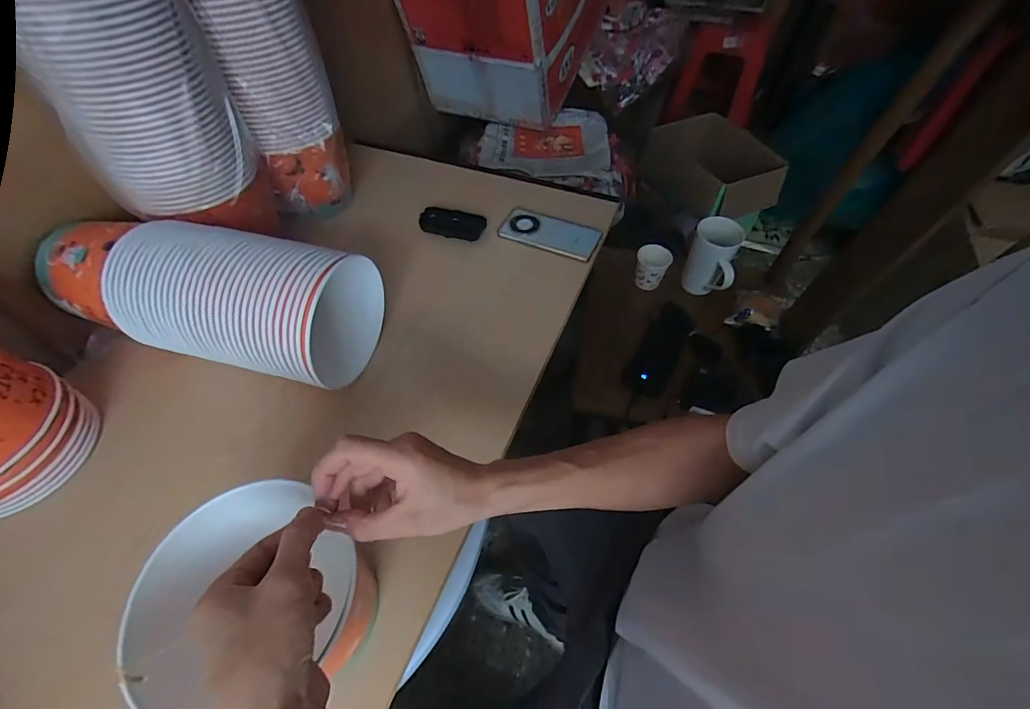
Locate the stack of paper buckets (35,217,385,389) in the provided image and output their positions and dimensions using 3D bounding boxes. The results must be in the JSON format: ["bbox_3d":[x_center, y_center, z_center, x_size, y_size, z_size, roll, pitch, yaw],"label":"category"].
[{"bbox_3d":[-0.377,-0.079,0.551,0.399,0.135,0.151,13,56,9],"label":"stack of paper buckets"}]

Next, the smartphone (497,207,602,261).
[{"bbox_3d":[0.059,-0.208,0.754,0.164,0.012,0.083,20,57,13],"label":"smartphone"}]

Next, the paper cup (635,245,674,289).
[{"bbox_3d":[0.286,-0.183,0.933,0.066,0.072,0.061,0,55,0],"label":"paper cup"}]

